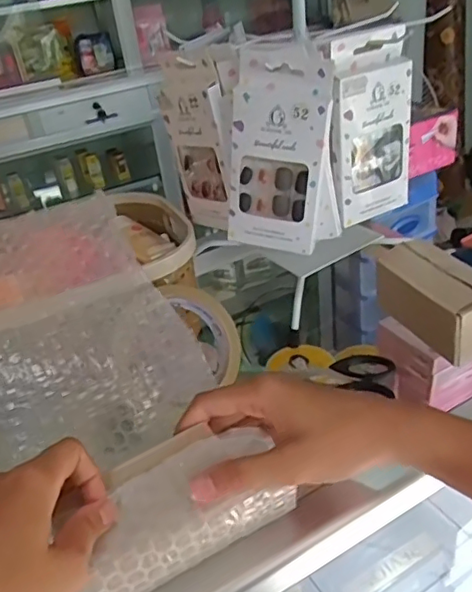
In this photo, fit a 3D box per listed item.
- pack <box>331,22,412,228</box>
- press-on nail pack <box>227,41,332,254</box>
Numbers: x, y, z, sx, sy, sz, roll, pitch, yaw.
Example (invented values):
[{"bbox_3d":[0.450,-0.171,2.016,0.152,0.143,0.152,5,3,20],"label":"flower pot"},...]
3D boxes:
[{"bbox_3d":[0.108,-0.130,0.454,0.072,0.142,0.013,-22,31,-20],"label":"pack"},{"bbox_3d":[0.029,-0.105,0.427,0.072,0.145,0.018,13,30,16],"label":"press-on nail pack"}]

